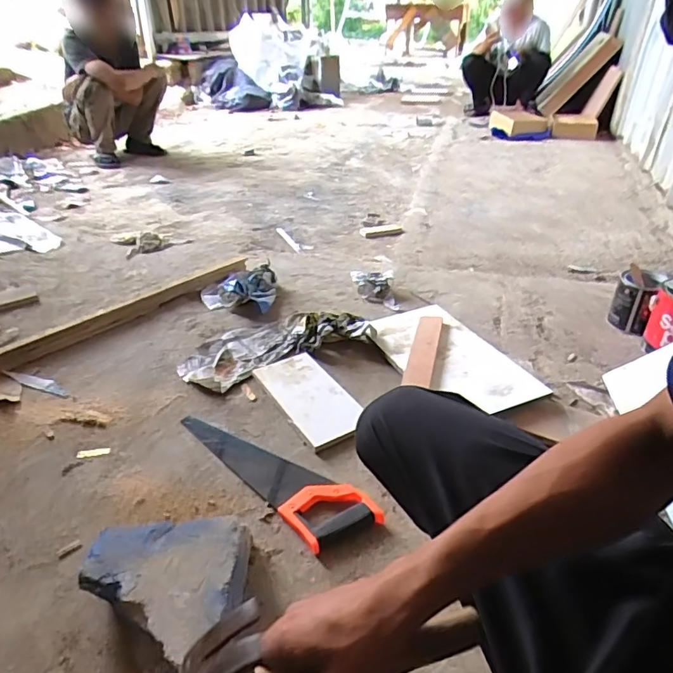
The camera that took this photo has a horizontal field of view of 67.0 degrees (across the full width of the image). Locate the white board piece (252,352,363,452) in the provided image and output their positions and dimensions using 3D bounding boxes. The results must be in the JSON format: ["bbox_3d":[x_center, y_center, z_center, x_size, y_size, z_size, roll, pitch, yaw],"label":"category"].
[{"bbox_3d":[-0.052,0.122,1.044,0.138,0.017,0.274,-21,40,-27],"label":"white board piece"}]

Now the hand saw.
[{"bbox_3d":[-0.108,0.224,0.892,0.119,0.022,0.404,-29,44,-35],"label":"hand saw"}]

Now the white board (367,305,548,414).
[{"bbox_3d":[0.253,0.038,1.154,0.240,0.024,0.440,-14,35,-24],"label":"white board"}]

